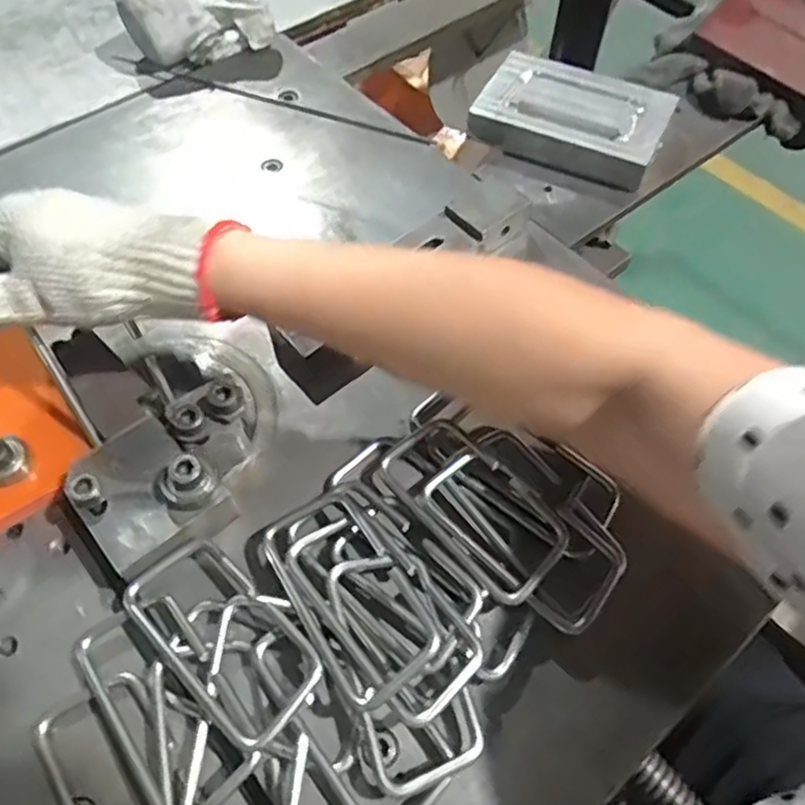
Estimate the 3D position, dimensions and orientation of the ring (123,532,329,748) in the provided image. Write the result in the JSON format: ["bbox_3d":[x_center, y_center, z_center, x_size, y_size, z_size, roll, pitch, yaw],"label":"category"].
[{"bbox_3d":[-0.086,0.110,0.320,0.101,0.007,0.053,37,64,23],"label":"ring"}]

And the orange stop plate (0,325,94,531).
[{"bbox_3d":[-0.232,0.013,0.388,0.076,0.018,0.115,-33,65,-19],"label":"orange stop plate"}]

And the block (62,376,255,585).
[{"bbox_3d":[-0.120,0.037,0.360,0.099,0.043,0.081,-32,65,-19],"label":"block"}]

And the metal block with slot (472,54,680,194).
[{"bbox_3d":[0.132,-0.222,0.532,0.139,0.032,0.099,25,62,13],"label":"metal block with slot"}]

